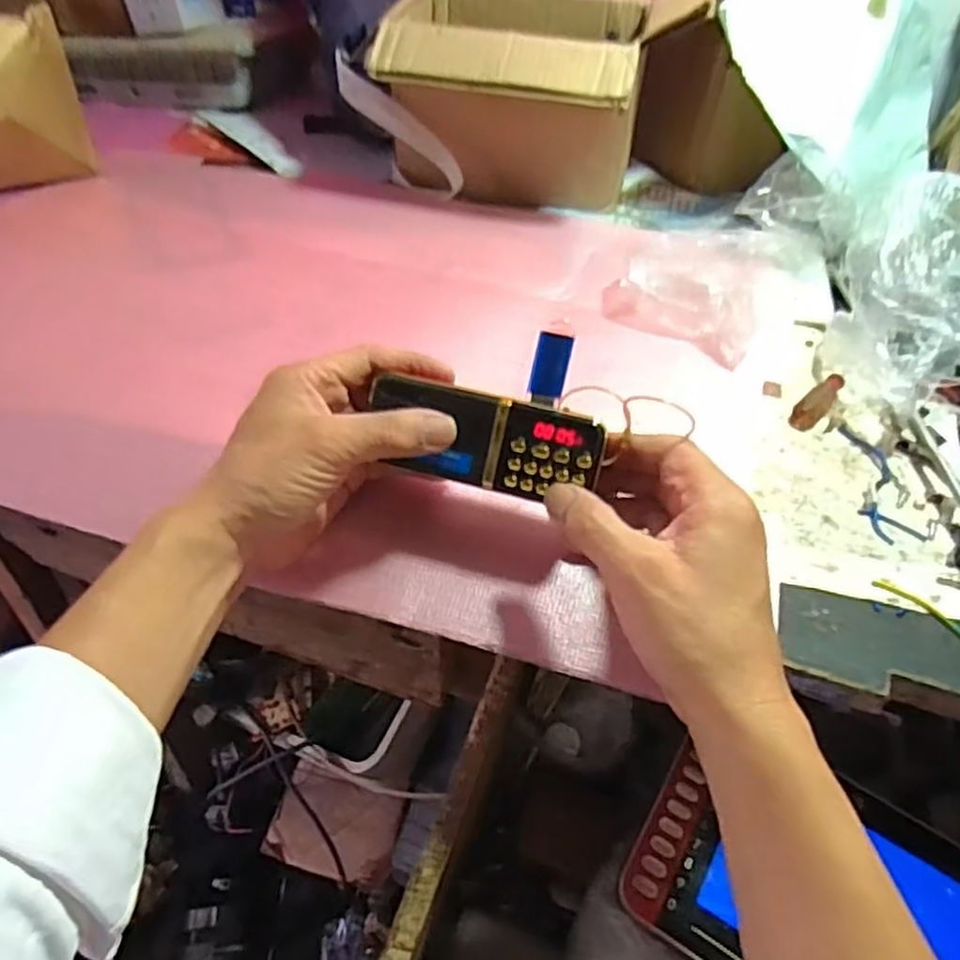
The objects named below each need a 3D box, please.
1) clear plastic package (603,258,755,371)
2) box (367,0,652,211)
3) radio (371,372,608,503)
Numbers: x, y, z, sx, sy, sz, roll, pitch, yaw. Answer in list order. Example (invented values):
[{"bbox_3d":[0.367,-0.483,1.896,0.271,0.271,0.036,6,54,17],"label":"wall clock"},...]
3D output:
[{"bbox_3d":[0.142,-0.128,0.519,0.111,0.039,0.074,20,46,15],"label":"clear plastic package"},{"bbox_3d":[0.027,-0.333,0.645,0.219,0.146,0.177,10,45,5],"label":"box"},{"bbox_3d":[0.002,-0.019,0.358,0.115,0.046,0.022,15,11,9],"label":"radio"}]

